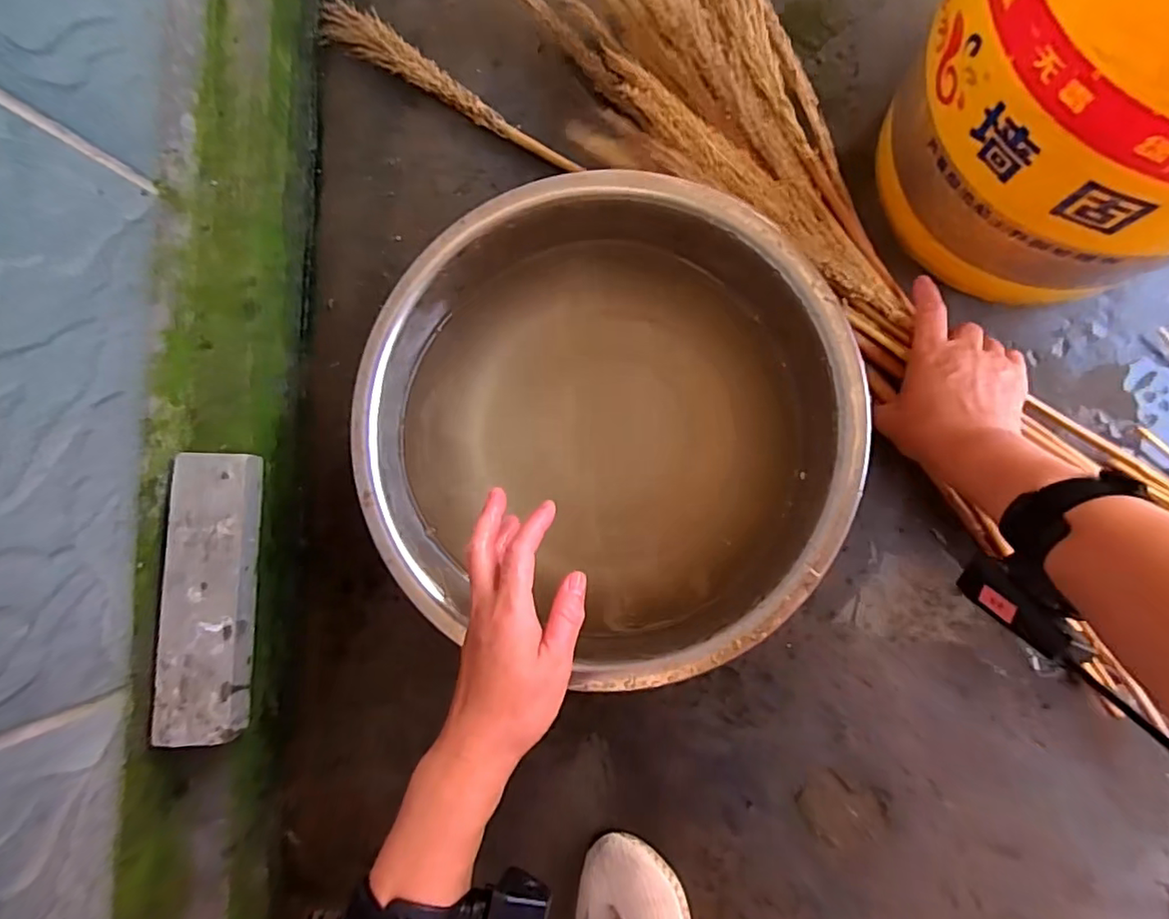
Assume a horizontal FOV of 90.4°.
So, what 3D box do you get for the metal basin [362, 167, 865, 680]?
[{"bbox_3d":[0.017,-0.024,0.488,0.365,0.135,0.336,0,87,9],"label":"metal basin"}]

